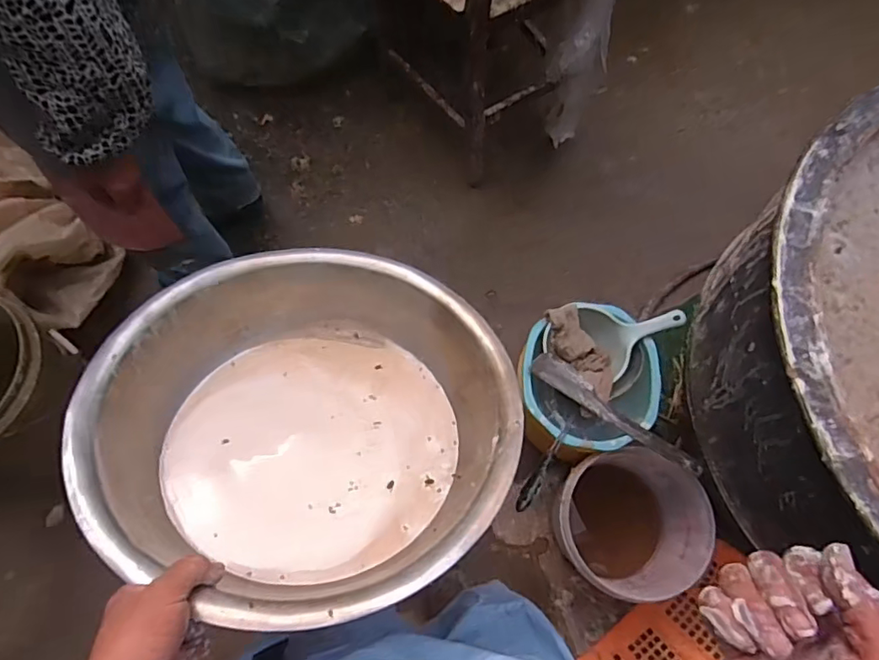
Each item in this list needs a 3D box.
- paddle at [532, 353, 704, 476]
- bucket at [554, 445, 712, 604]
[{"bbox_3d":[0.316,0.143,0.975,0.329,0.024,0.055,34,75,11],"label":"paddle"},{"bbox_3d":[0.341,0.361,1.041,0.253,0.225,0.237,0,71,0],"label":"bucket"}]

